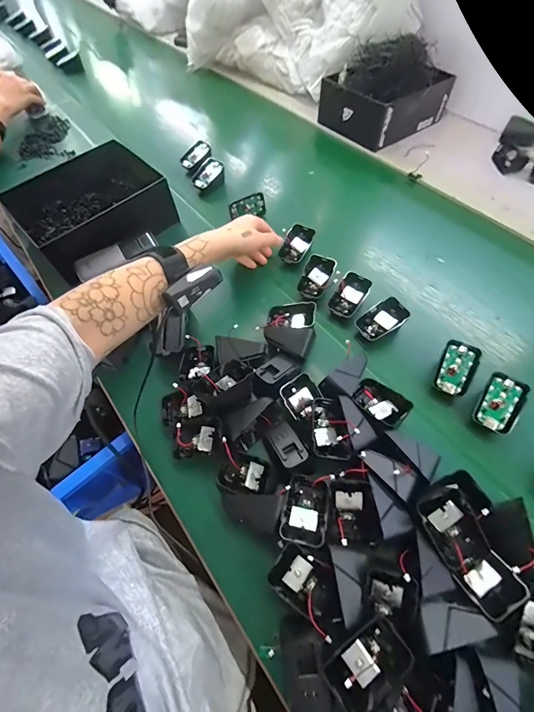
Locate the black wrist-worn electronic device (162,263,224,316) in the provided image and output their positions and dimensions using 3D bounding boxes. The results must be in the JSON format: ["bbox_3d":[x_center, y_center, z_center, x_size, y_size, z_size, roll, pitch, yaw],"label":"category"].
[{"bbox_3d":[-0.085,-0.078,0.389,0.023,0.020,0.070,37,67,21],"label":"black wrist-worn electronic device"}]

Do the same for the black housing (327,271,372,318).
[{"bbox_3d":[0.123,-0.089,0.503,0.043,0.032,0.069,35,88,14],"label":"black housing"}]

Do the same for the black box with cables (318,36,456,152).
[{"bbox_3d":[0.271,-0.603,0.745,0.248,0.143,0.183,-33,64,-16],"label":"black box with cables"}]

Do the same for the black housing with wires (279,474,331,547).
[{"bbox_3d":[0.041,0.161,0.351,0.046,0.030,0.065,13,61,9],"label":"black housing with wires"}]

